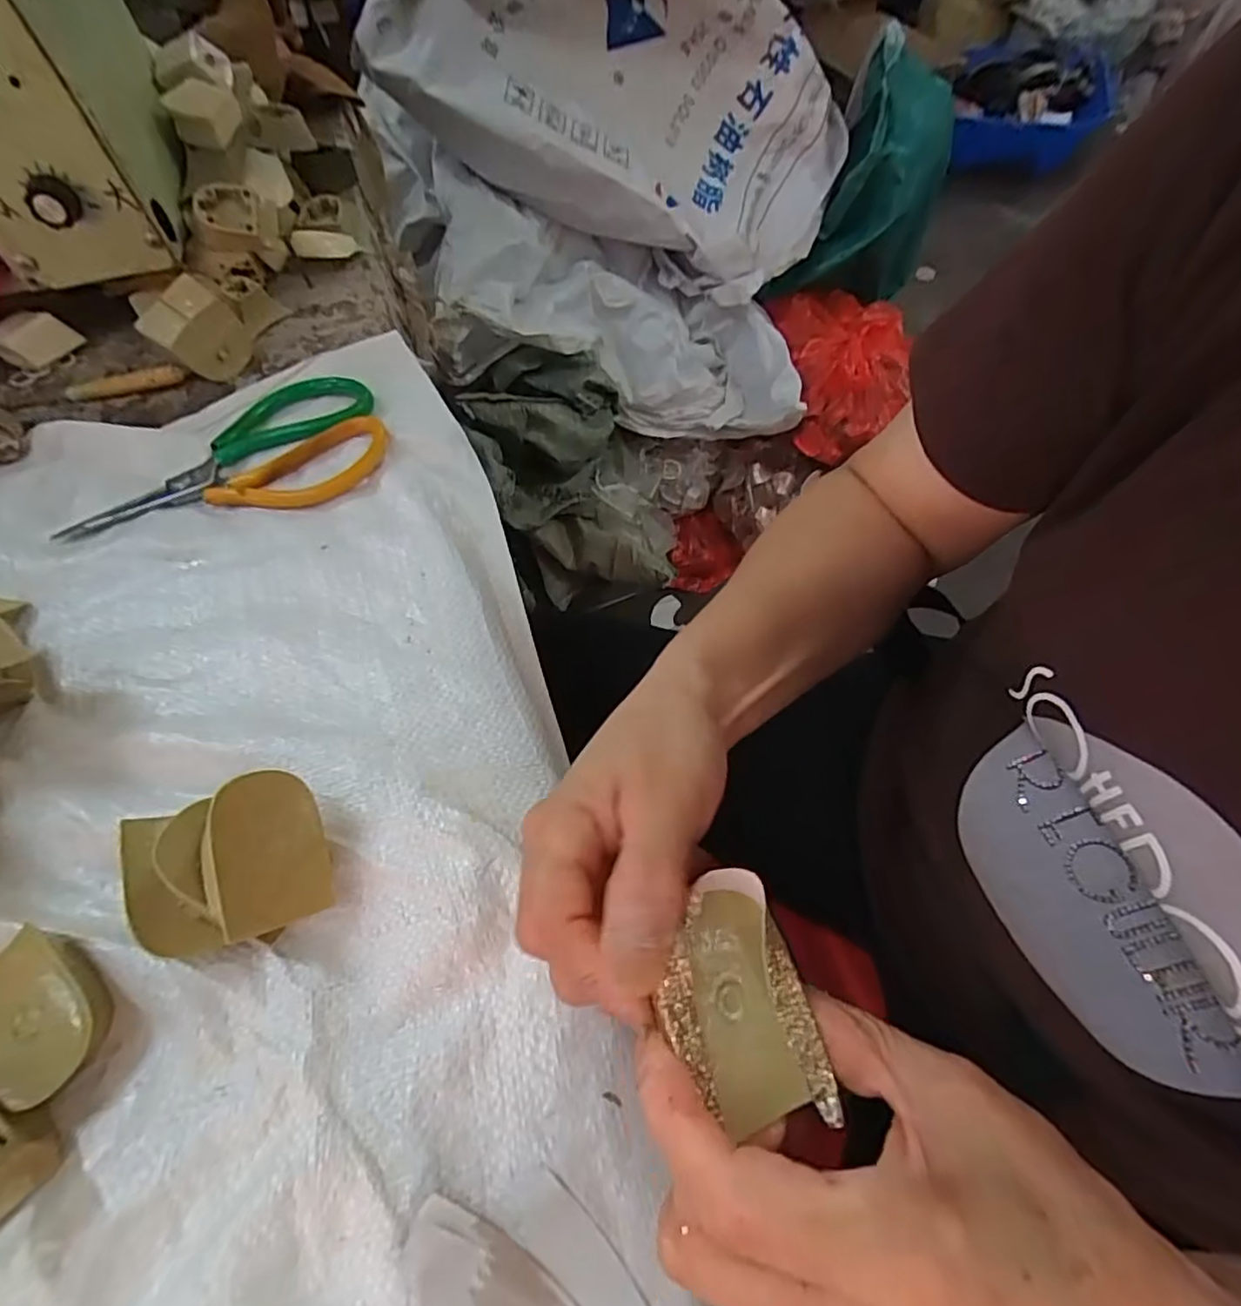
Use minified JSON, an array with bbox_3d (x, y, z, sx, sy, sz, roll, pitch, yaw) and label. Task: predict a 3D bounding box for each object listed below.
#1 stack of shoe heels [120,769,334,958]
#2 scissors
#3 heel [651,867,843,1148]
[{"bbox_3d":[-0.155,0.083,0.253,0.059,0.047,0.060,-20,85,25],"label":"stack of shoe heels"},{"bbox_3d":[-0.237,-0.120,0.394,0.182,0.012,0.098,-14,59,-7],"label":"scissors"},{"bbox_3d":[0.030,0.096,0.182,0.042,0.026,0.063,-1,66,-24],"label":"heel"}]

